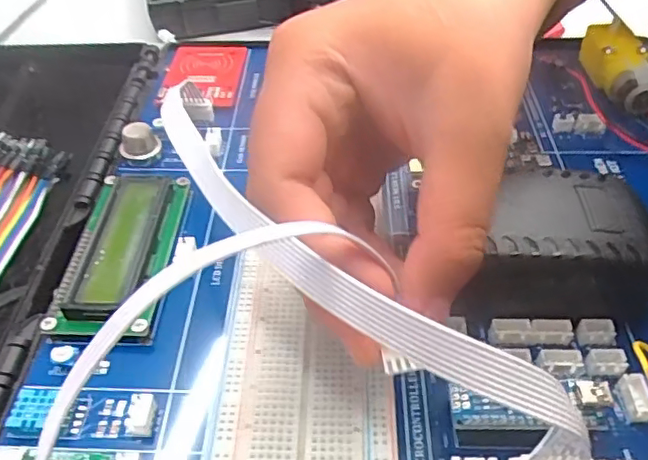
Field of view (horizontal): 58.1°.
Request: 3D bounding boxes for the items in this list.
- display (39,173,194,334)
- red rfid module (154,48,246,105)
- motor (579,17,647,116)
[{"bbox_3d":[-0.078,0.007,0.224,0.041,0.013,0.075,-1,45,2],"label":"display"},{"bbox_3d":[-0.067,-0.087,0.319,0.044,0.005,0.058,0,45,2],"label":"red rfid module"},{"bbox_3d":[0.149,-0.083,0.298,0.027,0.023,0.059,3,45,5],"label":"motor"}]

